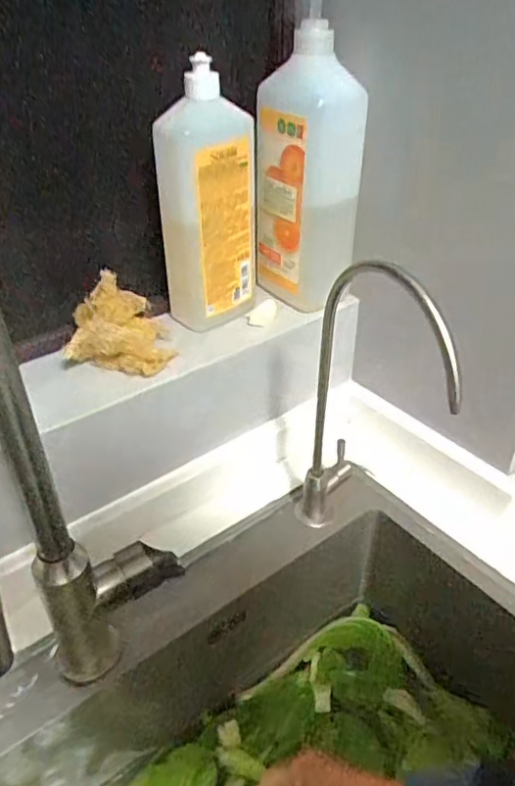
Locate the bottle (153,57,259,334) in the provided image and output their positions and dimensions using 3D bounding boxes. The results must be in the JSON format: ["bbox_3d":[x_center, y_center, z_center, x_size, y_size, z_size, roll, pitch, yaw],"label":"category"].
[{"bbox_3d":[-0.049,-0.174,0.556,0.071,0.217,0.073,21,42,26],"label":"bottle"}]

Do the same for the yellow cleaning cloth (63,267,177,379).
[{"bbox_3d":[-0.125,-0.064,0.549,0.088,0.070,0.087,1,37,3],"label":"yellow cleaning cloth"}]

